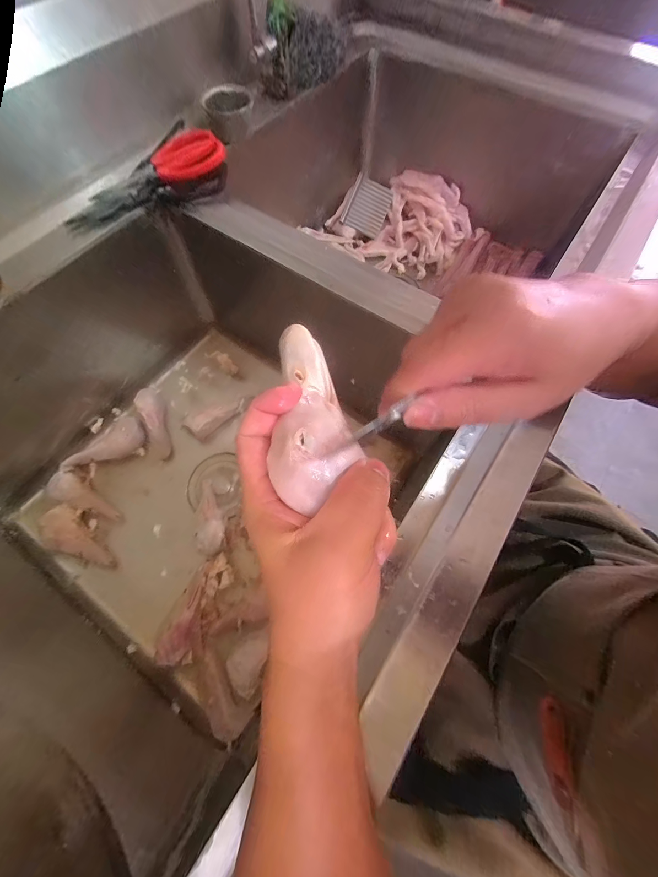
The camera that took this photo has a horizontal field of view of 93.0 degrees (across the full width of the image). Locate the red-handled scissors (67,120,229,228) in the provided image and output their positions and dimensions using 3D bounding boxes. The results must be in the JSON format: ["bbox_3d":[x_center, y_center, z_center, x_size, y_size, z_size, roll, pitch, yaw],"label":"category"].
[{"bbox_3d":[-0.234,-0.333,0.421,0.215,0.017,0.093,-43,92,-3],"label":"red-handled scissors"}]

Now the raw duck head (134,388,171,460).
[{"bbox_3d":[-0.303,-0.031,0.543,0.039,0.030,0.130,-23,70,-9],"label":"raw duck head"}]

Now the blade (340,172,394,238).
[{"bbox_3d":[0.093,-0.548,0.735,0.096,0.009,0.113,20,98,-22],"label":"blade"}]

